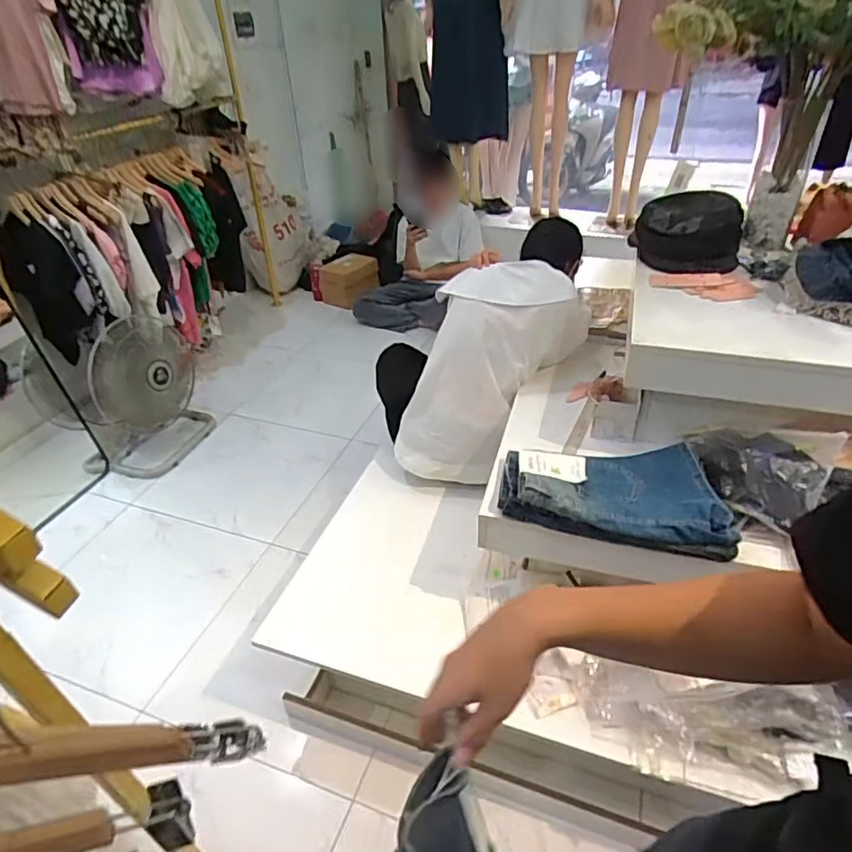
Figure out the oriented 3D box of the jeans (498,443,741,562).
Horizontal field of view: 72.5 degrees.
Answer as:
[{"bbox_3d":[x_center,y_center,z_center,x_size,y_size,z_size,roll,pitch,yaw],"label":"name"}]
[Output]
[{"bbox_3d":[0.373,0.119,1.165,0.434,0.101,0.239,9,37,16],"label":"jeans"}]

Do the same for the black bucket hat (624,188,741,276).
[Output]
[{"bbox_3d":[0.628,-0.466,1.394,0.240,0.132,0.197,4,36,8],"label":"black bucket hat"}]

